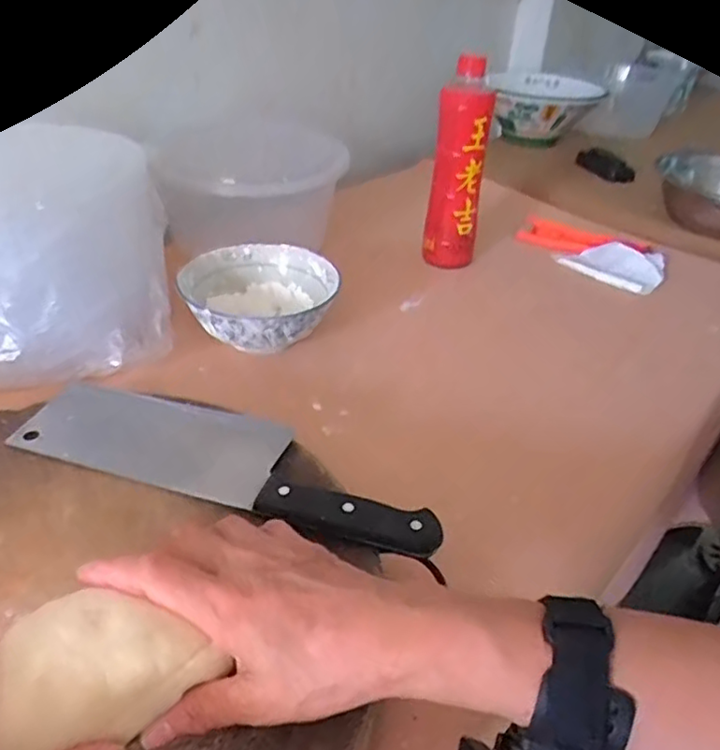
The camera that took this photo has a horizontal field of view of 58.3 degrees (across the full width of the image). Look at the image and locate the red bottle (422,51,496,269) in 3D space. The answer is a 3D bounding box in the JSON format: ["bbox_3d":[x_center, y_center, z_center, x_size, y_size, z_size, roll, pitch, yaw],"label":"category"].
[{"bbox_3d":[0.110,-0.226,0.734,0.059,0.224,0.064,5,35,2],"label":"red bottle"}]

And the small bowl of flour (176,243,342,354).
[{"bbox_3d":[-0.095,-0.073,0.622,0.138,0.051,0.147,3,35,-2],"label":"small bowl of flour"}]

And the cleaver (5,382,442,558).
[{"bbox_3d":[-0.087,0.051,0.427,0.287,0.015,0.076,14,36,14],"label":"cleaver"}]

